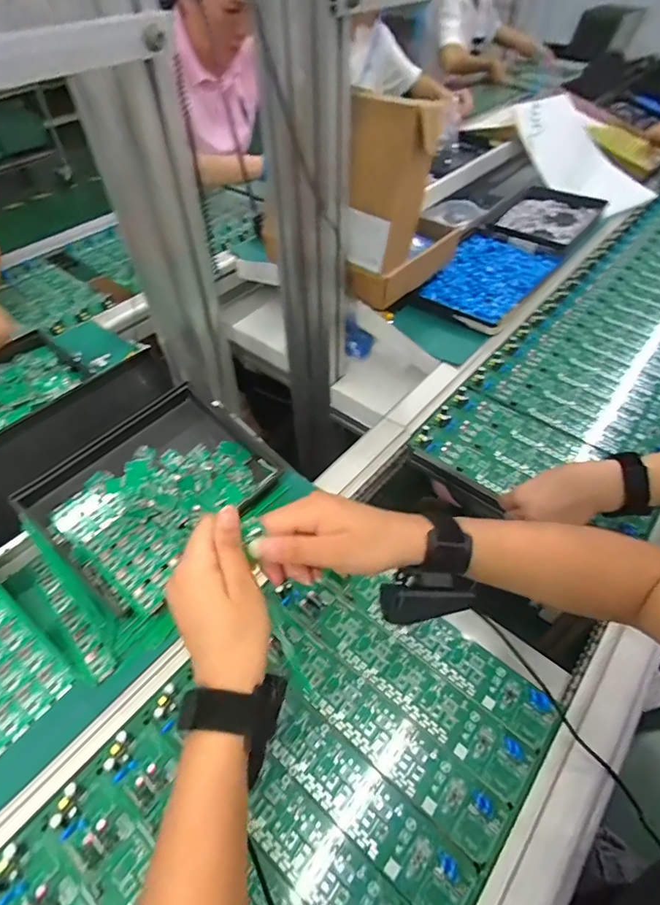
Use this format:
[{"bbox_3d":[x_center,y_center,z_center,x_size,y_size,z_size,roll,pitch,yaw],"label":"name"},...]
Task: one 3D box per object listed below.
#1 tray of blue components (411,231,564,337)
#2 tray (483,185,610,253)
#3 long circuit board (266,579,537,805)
[{"bbox_3d":[0.277,-0.316,0.856,0.177,0.027,0.297,28,55,24],"label":"tray of blue components"},{"bbox_3d":[0.429,-0.489,0.983,0.188,0.035,0.228,33,58,27],"label":"tray"},{"bbox_3d":[0.058,0.198,0.443,0.262,0.014,0.047,31,57,26],"label":"long circuit board"}]

